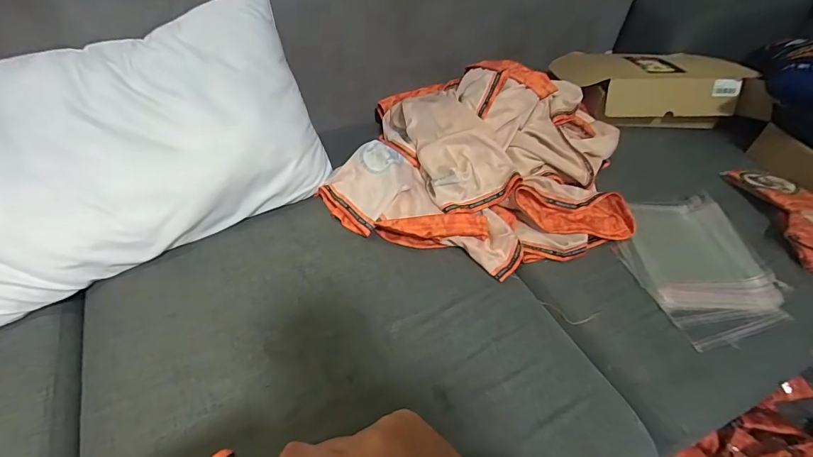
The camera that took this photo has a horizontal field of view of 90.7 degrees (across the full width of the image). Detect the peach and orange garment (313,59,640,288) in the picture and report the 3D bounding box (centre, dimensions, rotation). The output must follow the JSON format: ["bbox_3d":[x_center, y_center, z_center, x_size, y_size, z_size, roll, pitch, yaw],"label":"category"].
[{"bbox_3d":[0.137,-0.141,0.670,0.461,0.114,0.432,14,49,8],"label":"peach and orange garment"}]

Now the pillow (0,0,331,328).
[{"bbox_3d":[-0.372,-0.114,0.544,0.492,0.316,0.120,-24,11,-22],"label":"pillow"}]

